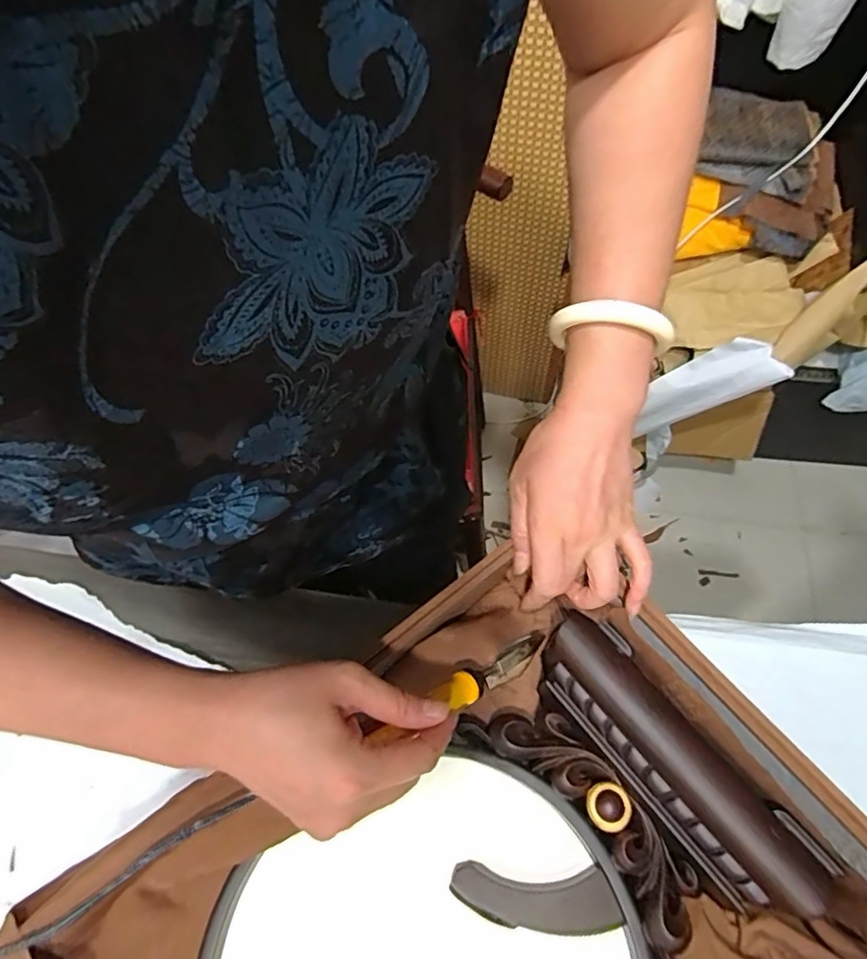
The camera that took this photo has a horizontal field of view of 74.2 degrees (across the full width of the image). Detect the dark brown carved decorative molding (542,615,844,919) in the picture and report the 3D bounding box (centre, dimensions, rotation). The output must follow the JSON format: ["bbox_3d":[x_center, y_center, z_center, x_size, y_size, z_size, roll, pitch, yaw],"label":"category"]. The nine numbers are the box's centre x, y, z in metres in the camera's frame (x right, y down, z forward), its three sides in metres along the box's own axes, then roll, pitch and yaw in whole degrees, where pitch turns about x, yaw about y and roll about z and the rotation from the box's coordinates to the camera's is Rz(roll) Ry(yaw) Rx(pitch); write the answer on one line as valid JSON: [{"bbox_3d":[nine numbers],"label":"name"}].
[{"bbox_3d":[0.155,0.187,0.384,0.061,0.025,0.205,-36,66,-15],"label":"dark brown carved decorative molding"}]

